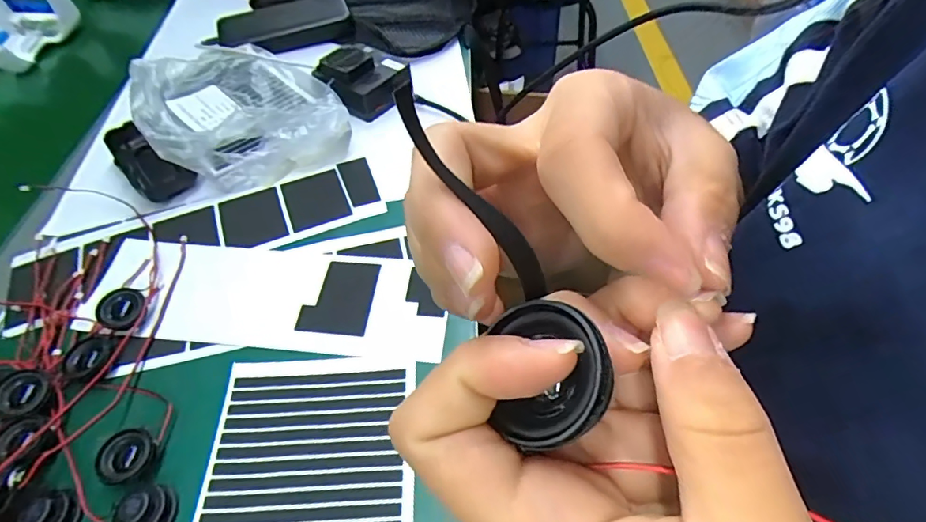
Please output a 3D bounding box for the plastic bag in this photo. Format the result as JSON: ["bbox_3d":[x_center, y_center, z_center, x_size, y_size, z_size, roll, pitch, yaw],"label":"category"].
[{"bbox_3d":[-0.222,-0.151,0.480,0.160,0.048,0.225,-30,55,-19],"label":"plastic bag"}]

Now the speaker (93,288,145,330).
[{"bbox_3d":[-0.240,0.034,0.351,0.027,0.010,0.029,19,60,-25],"label":"speaker"}]

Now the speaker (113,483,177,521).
[{"bbox_3d":[-0.173,0.136,0.270,0.025,0.017,0.031,0,51,4],"label":"speaker"}]

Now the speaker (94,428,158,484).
[{"bbox_3d":[-0.193,0.114,0.289,0.029,0.016,0.029,-2,51,2],"label":"speaker"}]

